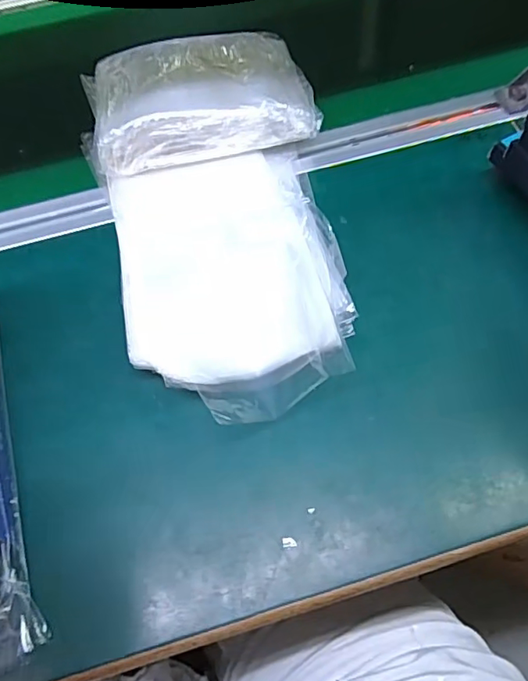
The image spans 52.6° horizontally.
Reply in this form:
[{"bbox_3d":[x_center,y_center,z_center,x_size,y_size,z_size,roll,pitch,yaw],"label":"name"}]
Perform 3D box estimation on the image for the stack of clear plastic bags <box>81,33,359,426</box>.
[{"bbox_3d":[-0.031,-0.106,0.388,0.164,0.040,0.332,-12,65,-3],"label":"stack of clear plastic bags"}]

